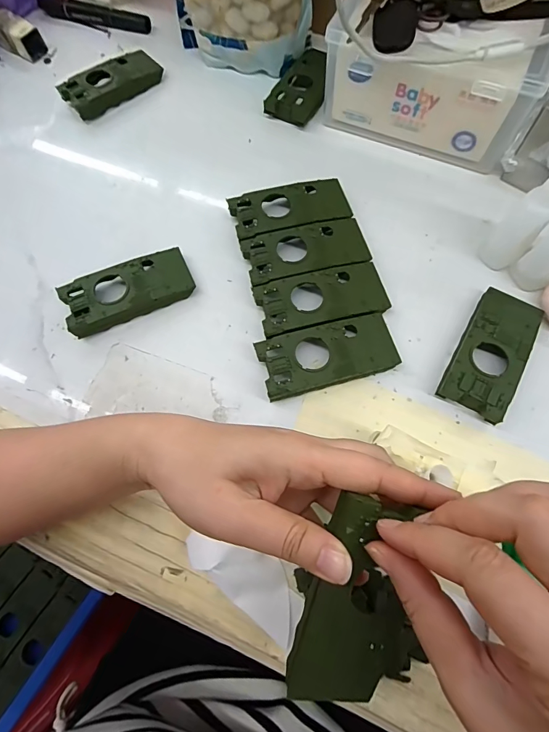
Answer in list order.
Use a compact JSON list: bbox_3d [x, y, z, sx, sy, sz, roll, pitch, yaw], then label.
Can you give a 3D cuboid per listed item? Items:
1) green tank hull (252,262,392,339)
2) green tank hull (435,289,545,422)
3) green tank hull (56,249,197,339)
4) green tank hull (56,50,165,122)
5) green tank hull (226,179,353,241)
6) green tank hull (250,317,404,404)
[{"bbox_3d":[0.039,-0.052,0.313,0.103,0.020,0.046,-16,71,-3],"label":"green tank hull"},{"bbox_3d":[0.166,-0.011,0.292,0.047,0.021,0.102,29,74,11],"label":"green tank hull"},{"bbox_3d":[-0.123,-0.063,0.324,0.104,0.021,0.047,-24,72,-6],"label":"green tank hull"},{"bbox_3d":[-0.172,-0.302,0.408,0.103,0.020,0.045,-40,74,-11],"label":"green tank hull"},{"bbox_3d":[0.014,-0.138,0.345,0.102,0.019,0.047,-16,71,-3],"label":"green tank hull"},{"bbox_3d":[0.042,-0.007,0.296,0.103,0.020,0.047,-15,71,-3],"label":"green tank hull"}]

